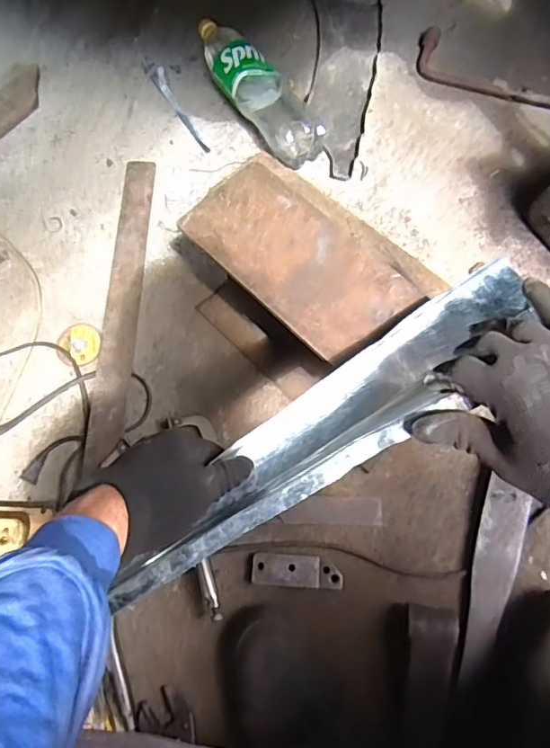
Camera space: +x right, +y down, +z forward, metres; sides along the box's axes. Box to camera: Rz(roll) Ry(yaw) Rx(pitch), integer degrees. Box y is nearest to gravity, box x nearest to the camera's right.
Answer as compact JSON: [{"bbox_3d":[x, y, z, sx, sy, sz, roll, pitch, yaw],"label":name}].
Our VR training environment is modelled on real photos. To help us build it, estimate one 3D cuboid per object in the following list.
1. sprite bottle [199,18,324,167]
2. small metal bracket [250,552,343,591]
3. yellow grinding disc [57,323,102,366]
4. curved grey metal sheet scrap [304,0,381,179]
[{"bbox_3d":[-0.034,-0.483,0.892,0.091,0.083,0.314,-36,72,-10],"label":"sprite bottle"},{"bbox_3d":[0.029,0.249,0.673,0.111,0.026,0.037,3,70,4],"label":"small metal bracket"},{"bbox_3d":[-0.295,-0.046,0.801,0.062,0.009,0.067,-1,70,2],"label":"yellow grinding disc"},{"bbox_3d":[0.124,-0.532,0.945,0.122,0.017,0.421,4,70,1],"label":"curved grey metal sheet scrap"}]

